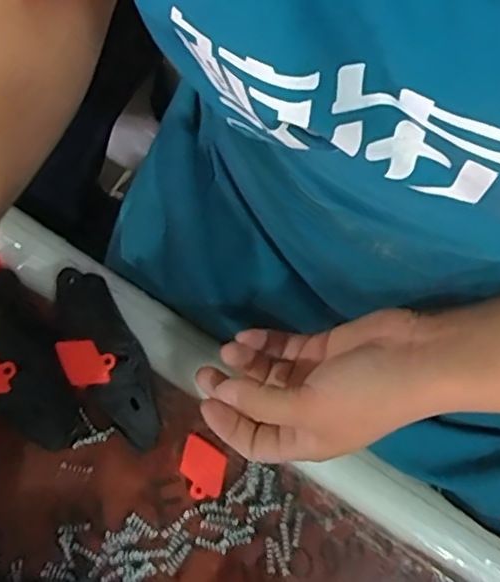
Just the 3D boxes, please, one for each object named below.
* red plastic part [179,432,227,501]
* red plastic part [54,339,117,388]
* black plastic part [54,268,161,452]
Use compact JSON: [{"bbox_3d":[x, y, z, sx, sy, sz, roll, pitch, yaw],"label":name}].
[{"bbox_3d":[-0.032,0.120,0.412,0.031,0.004,0.039,14,78,3],"label":"red plastic part"},{"bbox_3d":[-0.109,0.047,0.405,0.036,0.004,0.032,-12,78,-2],"label":"red plastic part"},{"bbox_3d":[-0.096,0.044,0.411,0.042,0.024,0.128,-31,79,-6],"label":"black plastic part"}]

